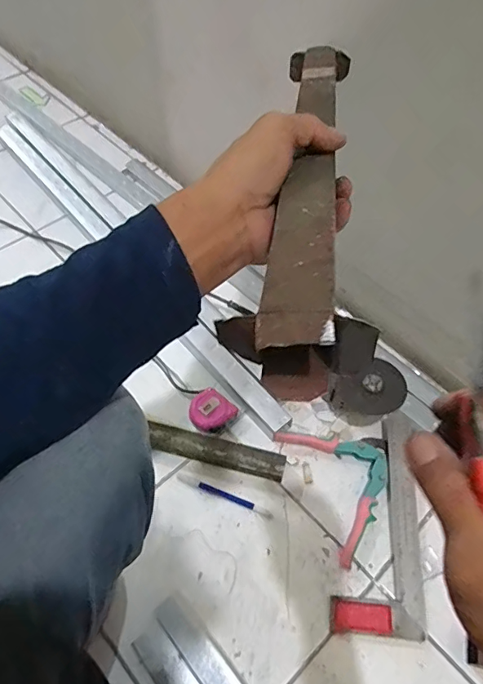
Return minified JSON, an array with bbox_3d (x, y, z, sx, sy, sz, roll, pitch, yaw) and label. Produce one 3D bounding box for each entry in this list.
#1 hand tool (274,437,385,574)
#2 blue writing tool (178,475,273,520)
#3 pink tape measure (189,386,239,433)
[{"bbox_3d":[0.159,0.205,0.719,0.133,0.016,0.206,-19,58,-14],"label":"hand tool"},{"bbox_3d":[-0.024,0.227,0.708,0.149,0.010,0.011,18,58,13],"label":"blue writing tool"},{"bbox_3d":[-0.050,0.114,0.766,0.066,0.040,0.067,-37,64,-24],"label":"pink tape measure"}]

